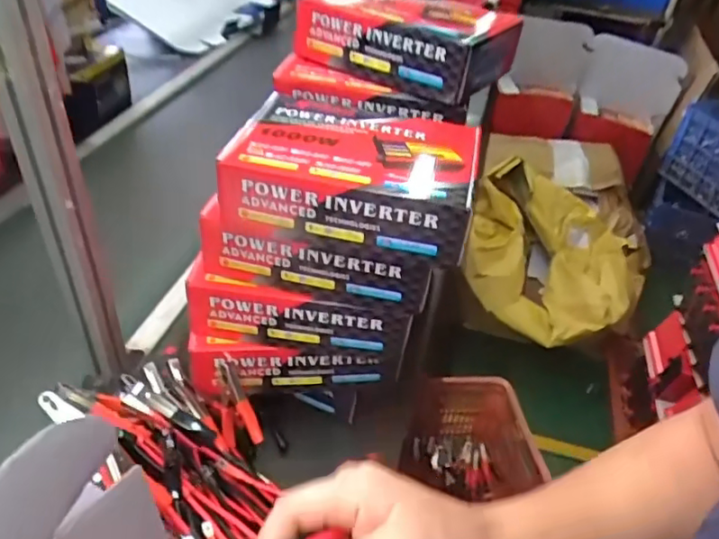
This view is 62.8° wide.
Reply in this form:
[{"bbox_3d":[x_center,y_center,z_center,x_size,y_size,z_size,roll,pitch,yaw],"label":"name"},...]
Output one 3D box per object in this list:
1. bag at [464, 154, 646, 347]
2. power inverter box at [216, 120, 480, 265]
[{"bbox_3d":[0.620,-0.072,1.882,0.558,0.319,0.635,27,43,23],"label":"bag"},{"bbox_3d":[-0.005,-0.113,0.684,0.263,0.082,0.210,12,39,6],"label":"power inverter box"}]

